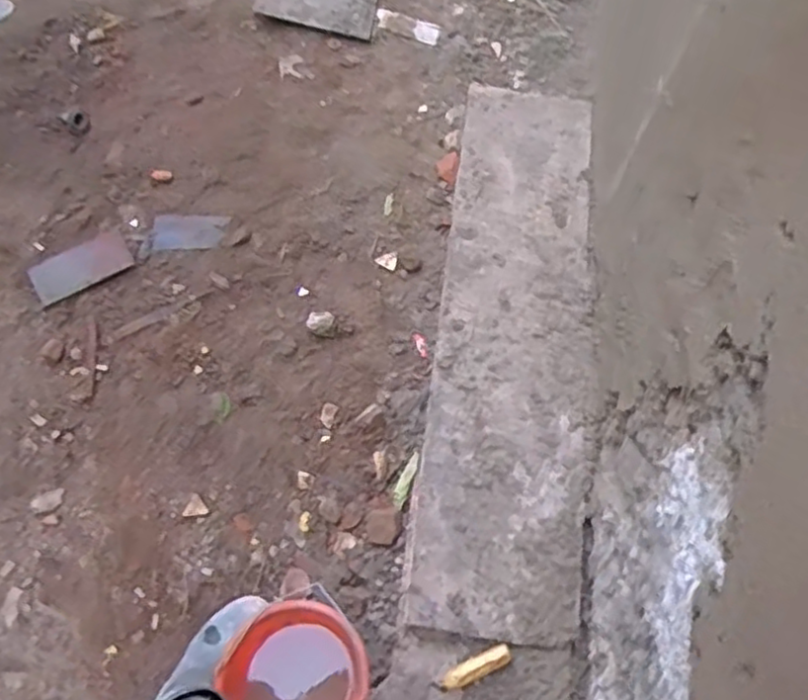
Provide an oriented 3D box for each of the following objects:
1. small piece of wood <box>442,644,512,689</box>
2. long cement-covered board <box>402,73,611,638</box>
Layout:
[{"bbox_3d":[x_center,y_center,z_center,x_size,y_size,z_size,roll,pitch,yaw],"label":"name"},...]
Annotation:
[{"bbox_3d":[0.124,0.542,1.216,0.121,0.019,0.034,-23,69,-12],"label":"small piece of wood"},{"bbox_3d":[0.239,-0.061,1.492,0.327,0.041,1.229,8,67,4],"label":"long cement-covered board"}]

